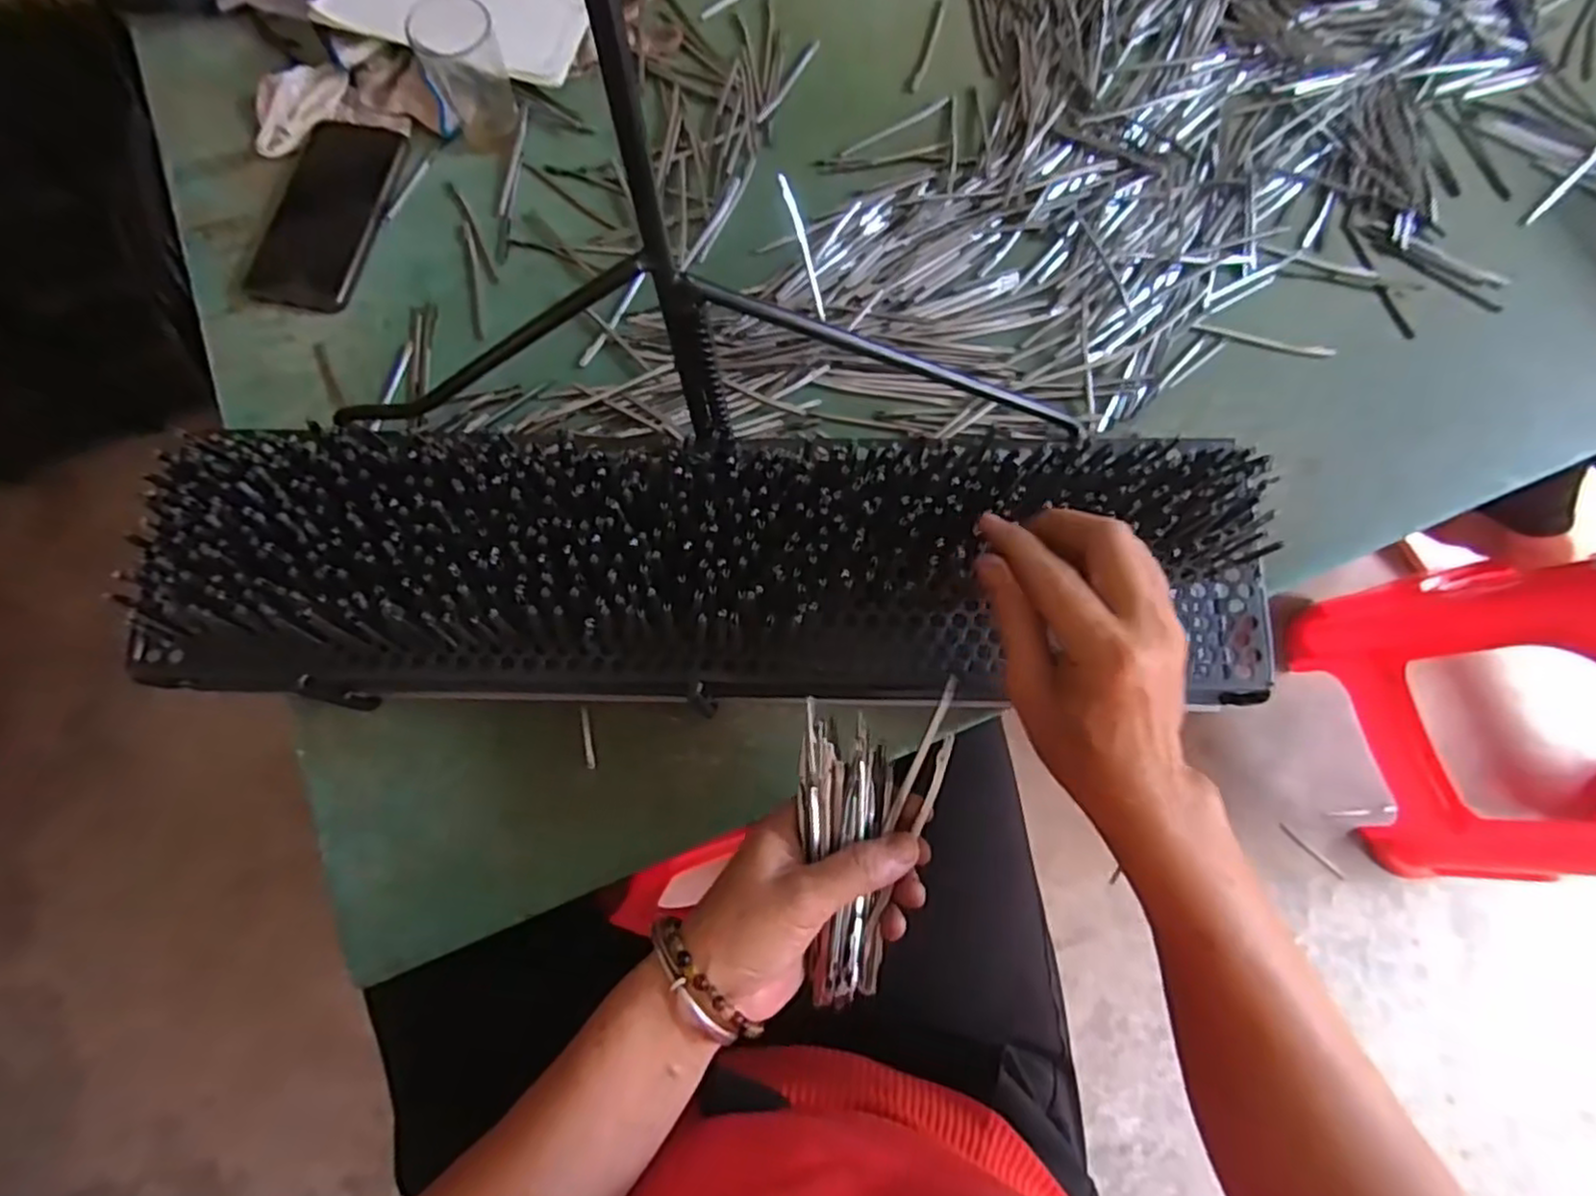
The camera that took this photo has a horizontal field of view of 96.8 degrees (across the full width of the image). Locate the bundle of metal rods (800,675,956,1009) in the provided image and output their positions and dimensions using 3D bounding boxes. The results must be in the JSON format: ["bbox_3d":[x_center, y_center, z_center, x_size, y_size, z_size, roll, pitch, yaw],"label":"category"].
[{"bbox_3d":[0.032,0.121,0.340,0.071,0.032,0.157,7,86,2],"label":"bundle of metal rods"}]

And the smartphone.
[{"bbox_3d":[-0.358,-0.293,0.537,0.080,0.010,0.166,9,75,2],"label":"smartphone"}]

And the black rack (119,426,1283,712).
[{"bbox_3d":[-0.041,-0.016,0.372,0.571,0.057,0.134,-1,75,-2],"label":"black rack"}]

